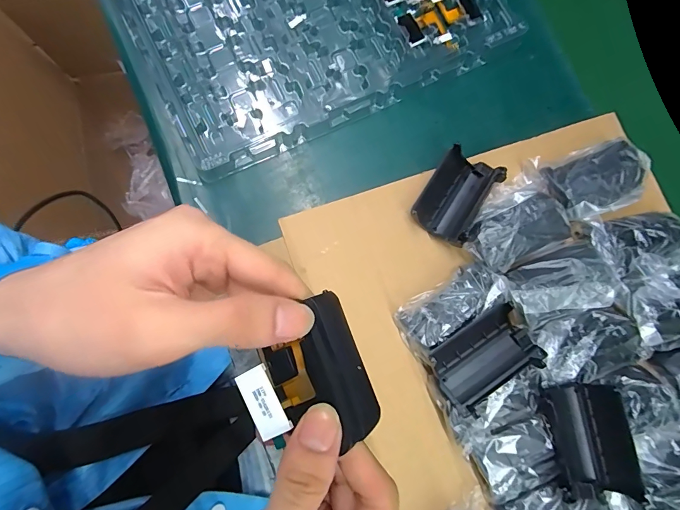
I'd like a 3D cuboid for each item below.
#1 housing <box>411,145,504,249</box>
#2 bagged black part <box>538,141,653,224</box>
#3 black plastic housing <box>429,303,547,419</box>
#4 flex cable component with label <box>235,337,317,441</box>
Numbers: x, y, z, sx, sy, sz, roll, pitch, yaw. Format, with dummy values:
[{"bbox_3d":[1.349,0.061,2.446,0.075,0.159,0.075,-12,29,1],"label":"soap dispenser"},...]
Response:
[{"bbox_3d":[0.091,-0.045,0.295,0.049,0.019,0.070,33,80,6],"label":"housing"},{"bbox_3d":[0.200,-0.058,0.299,0.077,0.024,0.050,-19,79,-5],"label":"bagged black part"},{"bbox_3d":[0.099,0.069,0.262,0.070,0.017,0.046,-33,81,-7],"label":"black plastic housing"},{"bbox_3d":[-0.027,0.061,0.171,0.033,0.009,0.033,-26,80,-6],"label":"flex cable component with label"}]

